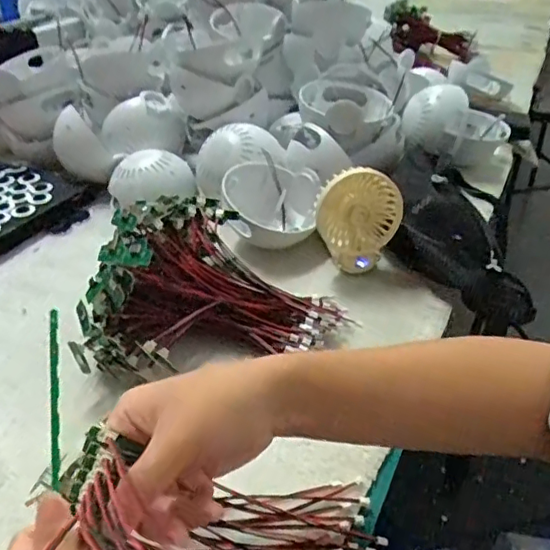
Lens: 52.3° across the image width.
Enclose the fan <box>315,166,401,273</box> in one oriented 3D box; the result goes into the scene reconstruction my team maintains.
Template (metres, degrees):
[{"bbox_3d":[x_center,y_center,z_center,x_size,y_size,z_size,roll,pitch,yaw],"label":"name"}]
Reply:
[{"bbox_3d":[0.088,-0.057,0.595,0.086,0.115,0.032,-8,36,-8],"label":"fan"}]

